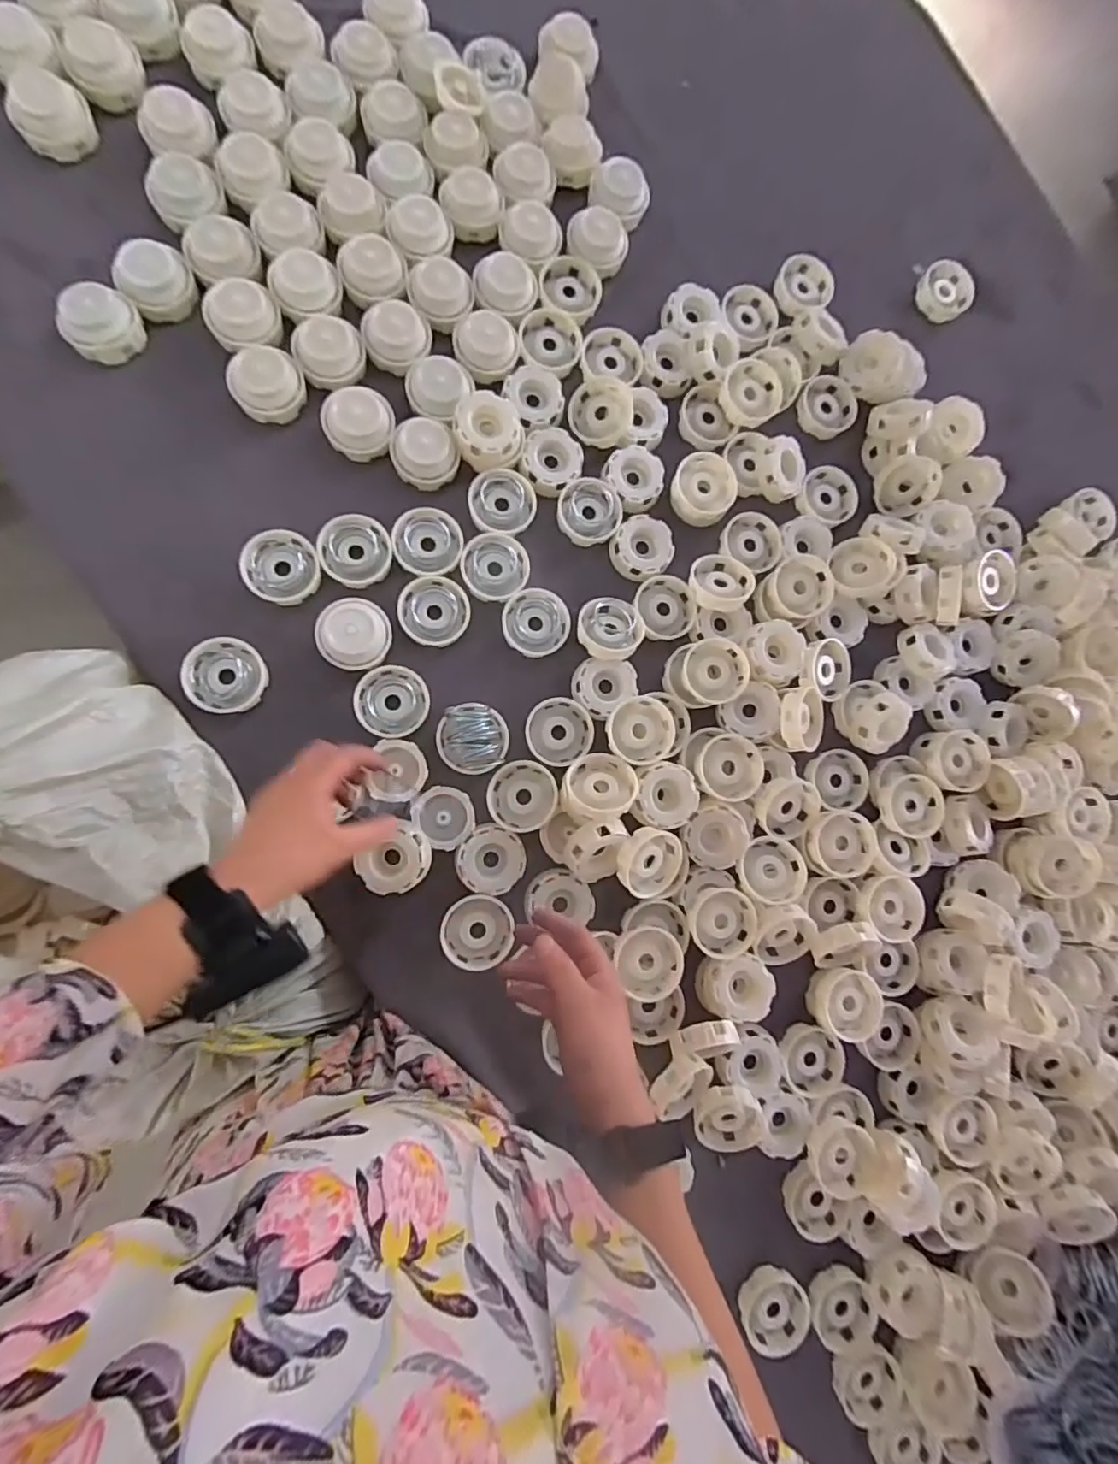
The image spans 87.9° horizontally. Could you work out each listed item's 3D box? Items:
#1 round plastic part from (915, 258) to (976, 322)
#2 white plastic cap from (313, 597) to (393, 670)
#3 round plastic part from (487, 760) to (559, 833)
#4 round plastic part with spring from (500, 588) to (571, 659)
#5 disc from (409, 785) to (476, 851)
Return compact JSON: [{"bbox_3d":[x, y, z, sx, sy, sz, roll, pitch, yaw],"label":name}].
[{"bbox_3d":[0.477,-0.545,0.715,0.074,0.021,0.068,1,85,-8],"label":"round plastic part"},{"bbox_3d":[-0.192,-0.093,0.540,0.065,0.031,0.063,1,84,-11],"label":"white plastic cap"},{"bbox_3d":[-0.035,0.061,0.552,0.064,0.023,0.066,1,85,-8],"label":"round plastic part"},{"bbox_3d":[-0.023,-0.110,0.577,0.065,0.021,0.065,1,85,-8],"label":"round plastic part with spring"},{"bbox_3d":[-0.106,0.078,0.542,0.050,0.004,0.057,-36,91,-10],"label":"disc"}]

